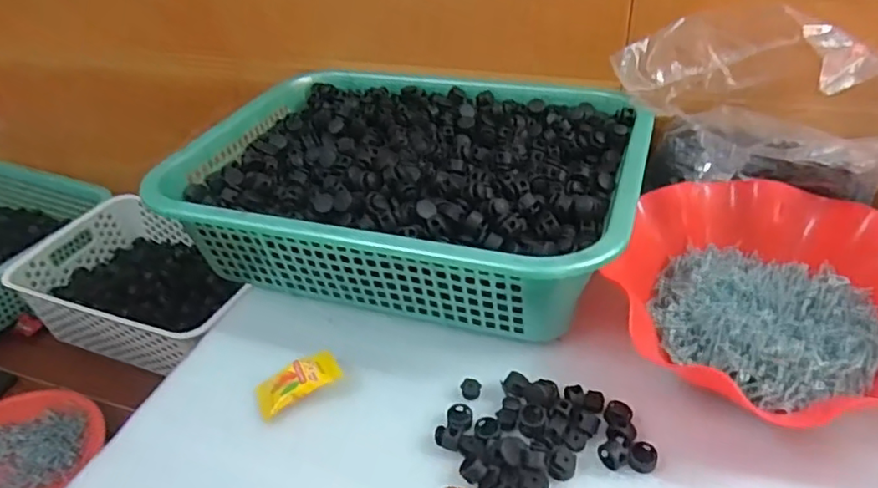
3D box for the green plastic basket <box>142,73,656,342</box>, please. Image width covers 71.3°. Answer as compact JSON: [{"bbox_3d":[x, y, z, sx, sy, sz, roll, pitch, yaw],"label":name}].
[{"bbox_3d":[-0.022,-0.063,0.555,0.386,0.084,0.290,10,40,17],"label":"green plastic basket"}]

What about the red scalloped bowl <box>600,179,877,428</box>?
[{"bbox_3d":[0.232,0.041,0.430,0.204,0.060,0.216,-3,38,2],"label":"red scalloped bowl"}]

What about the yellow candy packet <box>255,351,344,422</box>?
[{"bbox_3d":[-0.100,0.097,0.433,0.059,0.016,0.027,-21,41,-20],"label":"yellow candy packet"}]

